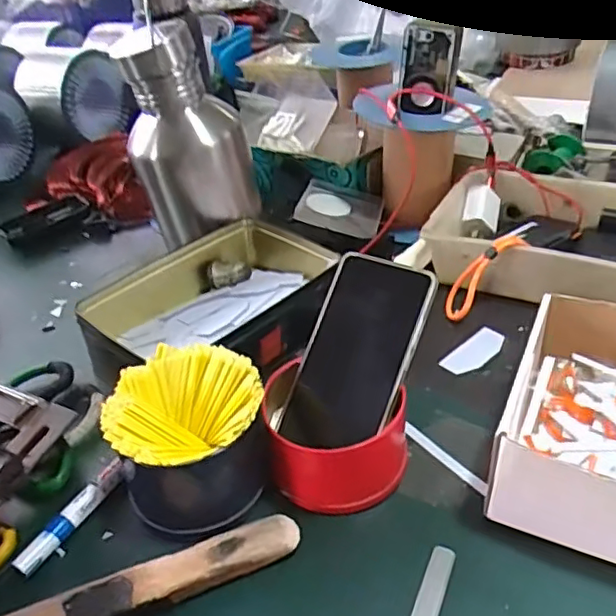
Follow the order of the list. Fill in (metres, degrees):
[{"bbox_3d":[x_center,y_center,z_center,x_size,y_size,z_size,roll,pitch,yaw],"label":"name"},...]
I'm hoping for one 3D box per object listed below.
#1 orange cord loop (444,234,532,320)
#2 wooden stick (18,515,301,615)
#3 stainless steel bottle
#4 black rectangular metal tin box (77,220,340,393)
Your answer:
[{"bbox_3d":[0.165,-0.030,0.583,0.026,0.099,0.028,24,19,-36],"label":"orange cord loop"},{"bbox_3d":[-0.136,0.184,0.361,0.271,0.022,0.026,-19,39,-16],"label":"wooden stick"},{"bbox_3d":[-0.116,-0.172,0.637,0.098,0.209,0.111,18,43,29],"label":"stainless steel bottle"},{"bbox_3d":[-0.081,-0.008,0.581,0.156,0.055,0.232,22,45,33],"label":"black rectangular metal tin box"}]

